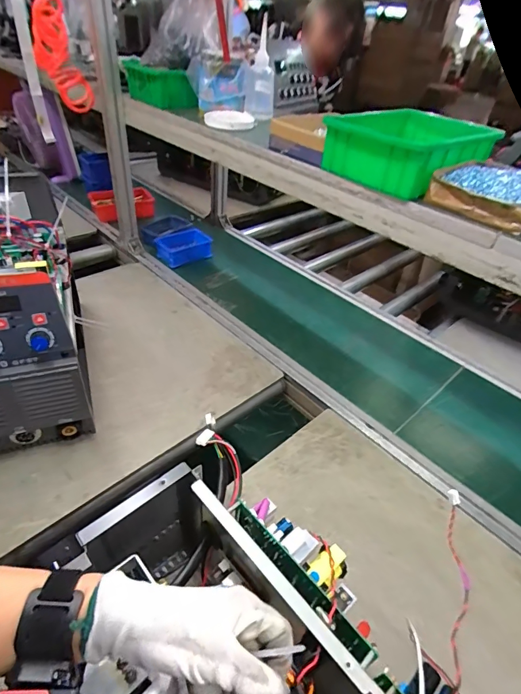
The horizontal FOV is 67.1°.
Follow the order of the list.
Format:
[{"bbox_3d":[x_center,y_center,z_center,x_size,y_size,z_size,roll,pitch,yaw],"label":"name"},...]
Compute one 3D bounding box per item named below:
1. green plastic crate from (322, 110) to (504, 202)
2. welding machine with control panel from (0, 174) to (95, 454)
[{"bbox_3d":[0.227,-0.304,0.613,0.186,0.074,0.185,-26,50,-32],"label":"green plastic crate"},{"bbox_3d":[-0.420,-0.059,0.666,0.190,0.307,0.402,-10,43,-20],"label":"welding machine with control panel"}]

